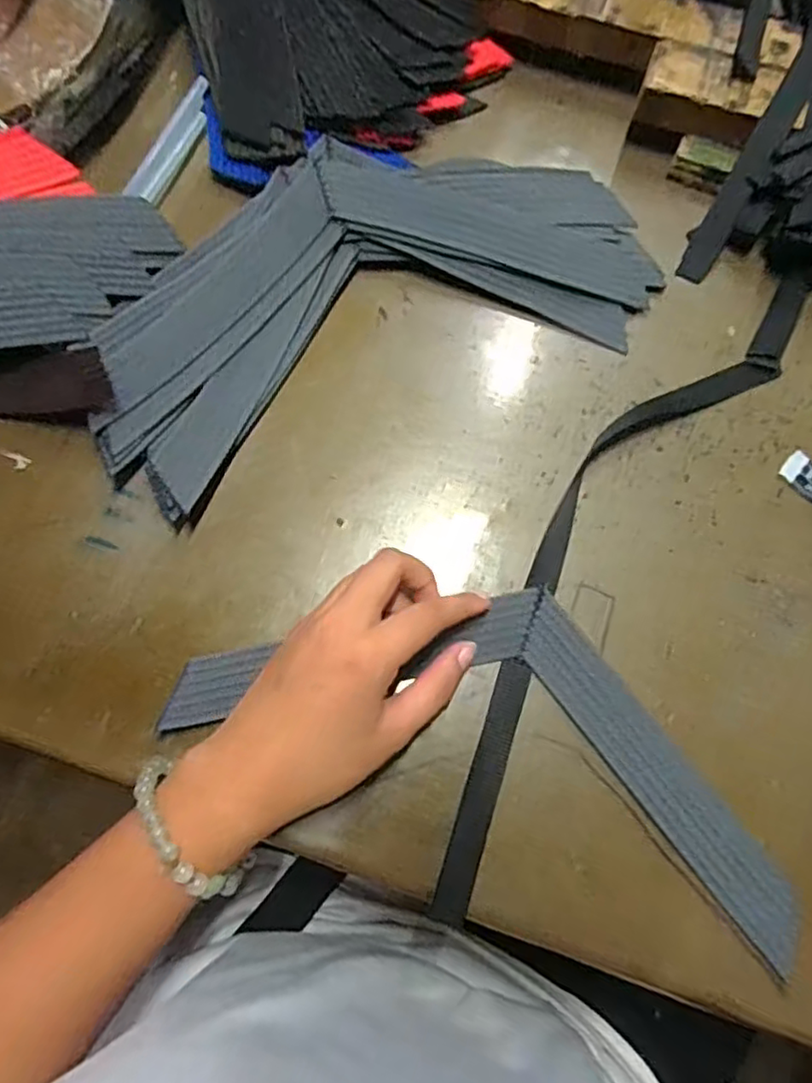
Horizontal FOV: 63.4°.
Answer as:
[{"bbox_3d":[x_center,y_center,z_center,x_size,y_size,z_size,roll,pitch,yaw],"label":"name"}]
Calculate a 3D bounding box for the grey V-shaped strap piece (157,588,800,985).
[{"bbox_3d":[0.047,0.085,0.323,0.304,0.012,0.120,20,75,4],"label":"grey V-shaped strap piece"}]

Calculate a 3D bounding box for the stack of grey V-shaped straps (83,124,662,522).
[{"bbox_3d":[-0.024,-0.142,0.372,0.313,0.028,0.163,-24,76,-7],"label":"stack of grey V-shaped straps"}]

